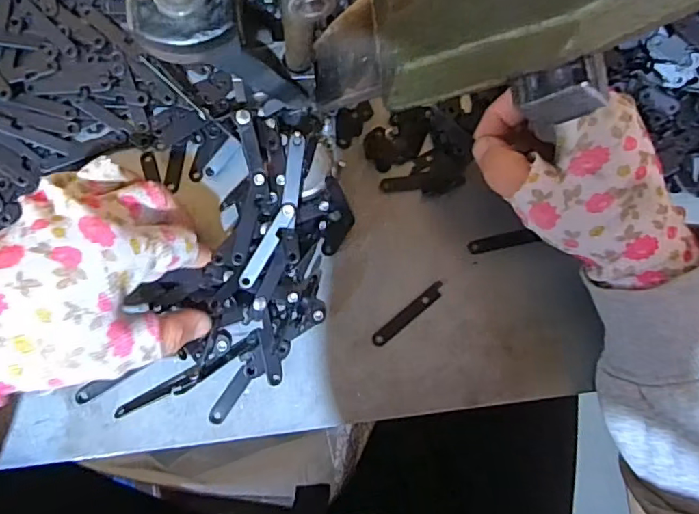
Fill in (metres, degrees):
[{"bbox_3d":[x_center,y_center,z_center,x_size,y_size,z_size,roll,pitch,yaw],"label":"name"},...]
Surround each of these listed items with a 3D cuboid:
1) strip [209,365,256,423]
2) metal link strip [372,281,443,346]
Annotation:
[{"bbox_3d":[-0.066,0.078,0.309,0.007,0.004,0.038,37,83,-4],"label":"strip"},{"bbox_3d":[0.036,0.034,0.328,0.053,0.004,0.009,-39,92,-8],"label":"metal link strip"}]

